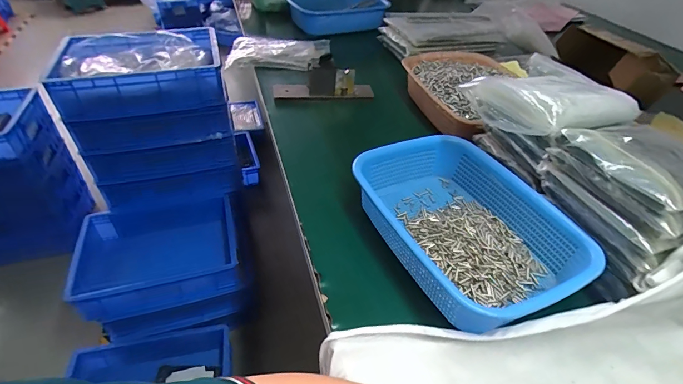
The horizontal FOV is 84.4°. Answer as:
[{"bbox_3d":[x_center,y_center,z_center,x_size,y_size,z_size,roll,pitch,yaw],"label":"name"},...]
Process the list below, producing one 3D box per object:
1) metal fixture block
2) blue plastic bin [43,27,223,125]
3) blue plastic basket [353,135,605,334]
[{"bbox_3d":[-0.038,-0.236,0.791,0.211,0.076,0.045,-3,42,-6],"label":"metal fixture block"},{"bbox_3d":[-0.543,-0.341,1.048,0.397,0.111,0.294,-11,44,-14],"label":"blue plastic bin"},{"bbox_3d":[0.161,0.037,0.493,0.215,0.063,0.287,-21,47,-24],"label":"blue plastic basket"}]

